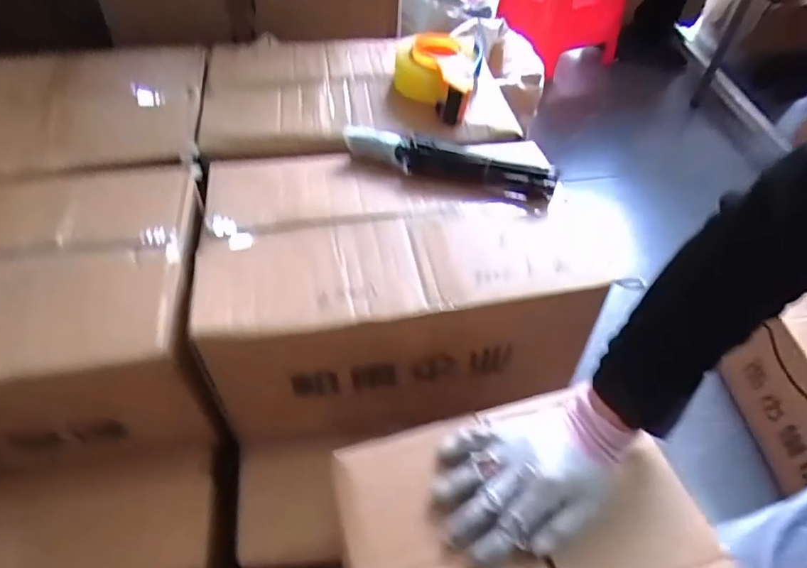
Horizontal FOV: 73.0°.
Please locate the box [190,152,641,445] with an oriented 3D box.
[{"bbox_3d":[-0.022,-0.002,0.718,0.421,0.197,0.303,-6,52,-8],"label":"box"}]

